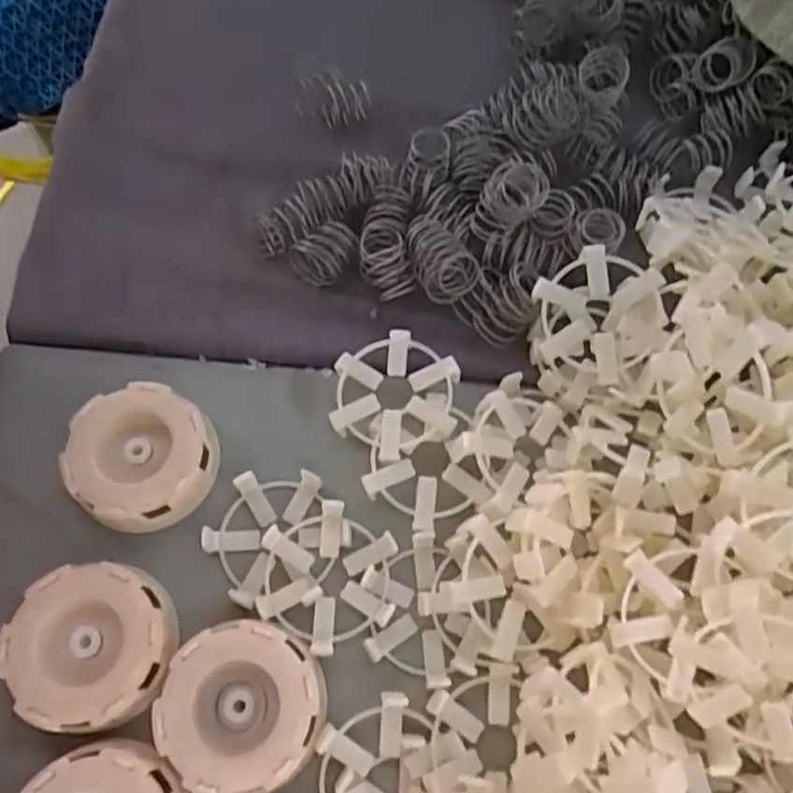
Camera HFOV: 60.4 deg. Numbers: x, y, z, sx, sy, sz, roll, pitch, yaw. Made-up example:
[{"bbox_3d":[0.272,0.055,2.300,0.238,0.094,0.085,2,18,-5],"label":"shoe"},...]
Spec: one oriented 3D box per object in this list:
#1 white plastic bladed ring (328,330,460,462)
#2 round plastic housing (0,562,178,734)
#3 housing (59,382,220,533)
[{"bbox_3d":[-0.001,-0.001,0.305,0.054,0.011,0.058,1,68,-2],"label":"white plastic bladed ring"},{"bbox_3d":[-0.119,0.097,0.267,0.061,0.017,0.059,1,68,-2],"label":"round plastic housing"},{"bbox_3d":[-0.109,0.026,0.296,0.060,0.022,0.058,1,68,-2],"label":"housing"}]

